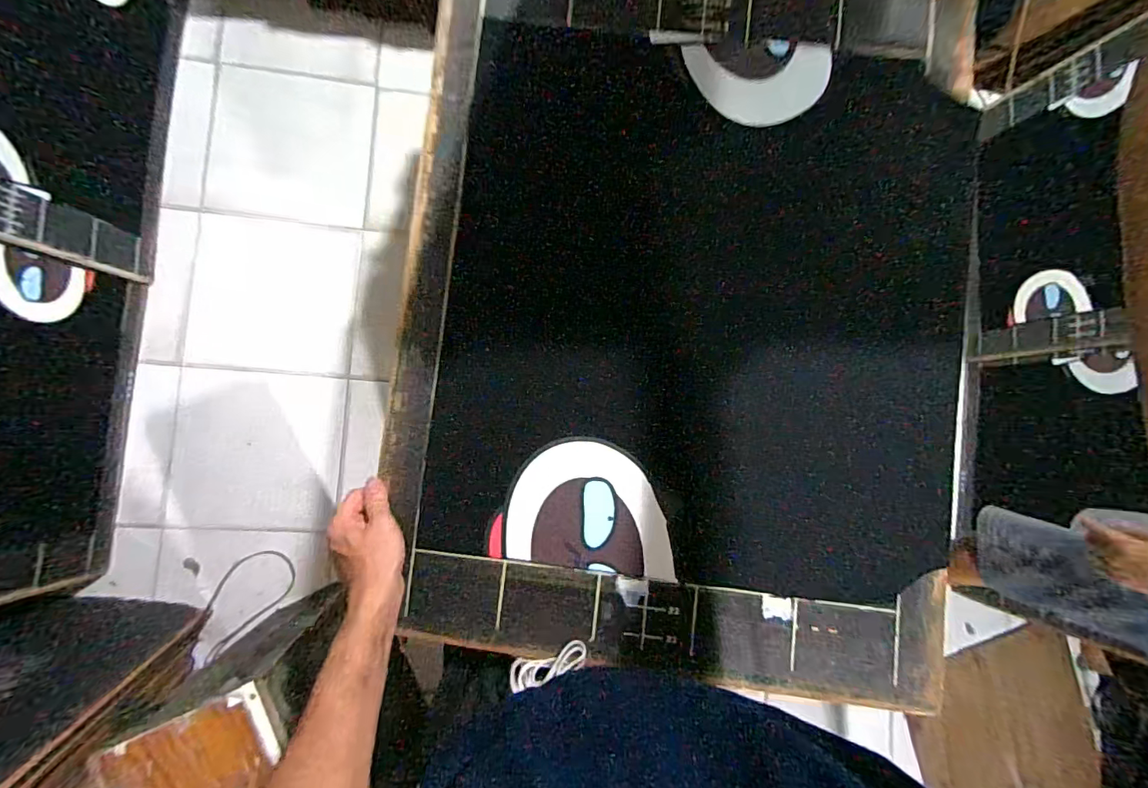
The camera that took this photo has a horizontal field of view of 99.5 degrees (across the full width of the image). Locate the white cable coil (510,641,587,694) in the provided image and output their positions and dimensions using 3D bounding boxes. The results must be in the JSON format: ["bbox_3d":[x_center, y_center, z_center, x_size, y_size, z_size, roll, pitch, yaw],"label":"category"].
[{"bbox_3d":[-0.024,0.269,0.481,0.076,0.035,0.020,-16,89,-9],"label":"white cable coil"}]

